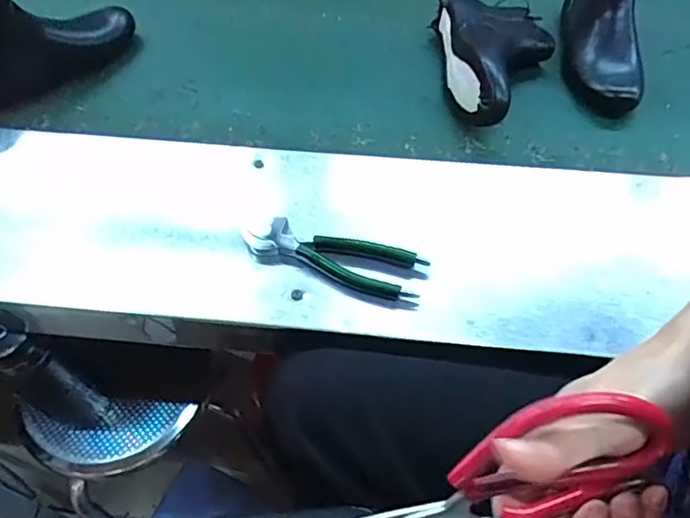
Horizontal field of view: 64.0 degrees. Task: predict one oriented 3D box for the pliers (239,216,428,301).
[{"bbox_3d":[-0.014,-0.003,0.556,0.183,0.019,0.052,17,58,10],"label":"pliers"}]

